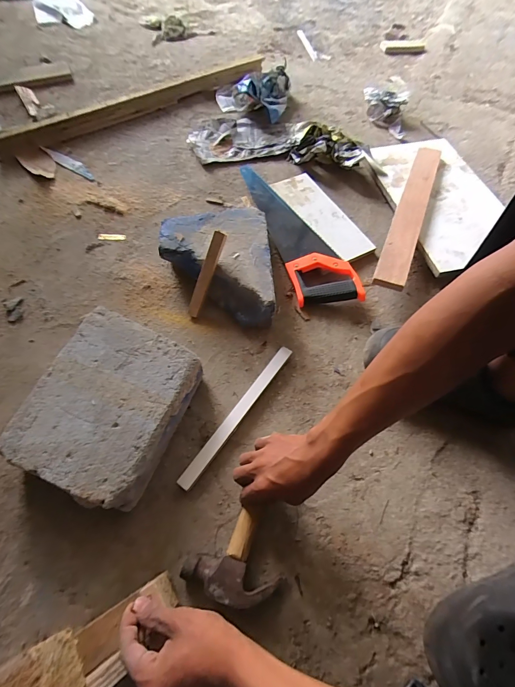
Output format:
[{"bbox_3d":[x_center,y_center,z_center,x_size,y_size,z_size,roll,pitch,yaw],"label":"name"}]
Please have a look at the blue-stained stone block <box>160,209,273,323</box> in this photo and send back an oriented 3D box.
[{"bbox_3d":[-0.076,-0.144,0.616,0.201,0.078,0.231,-3,64,-3],"label":"blue-stained stone block"}]

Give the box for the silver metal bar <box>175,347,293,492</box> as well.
[{"bbox_3d":[-0.028,0.110,0.520,0.022,0.020,0.270,34,67,14],"label":"silver metal bar"}]

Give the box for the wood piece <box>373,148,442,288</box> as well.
[{"bbox_3d":[0.331,-0.294,0.695,0.057,0.018,0.473,22,65,10],"label":"wood piece"}]

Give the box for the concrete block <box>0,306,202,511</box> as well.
[{"bbox_3d":[-0.218,0.093,0.493,0.203,0.073,0.238,23,65,9],"label":"concrete block"}]

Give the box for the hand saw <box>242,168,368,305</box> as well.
[{"bbox_3d":[0.083,-0.242,0.691,0.116,0.046,0.405,-16,65,-9],"label":"hand saw"}]

